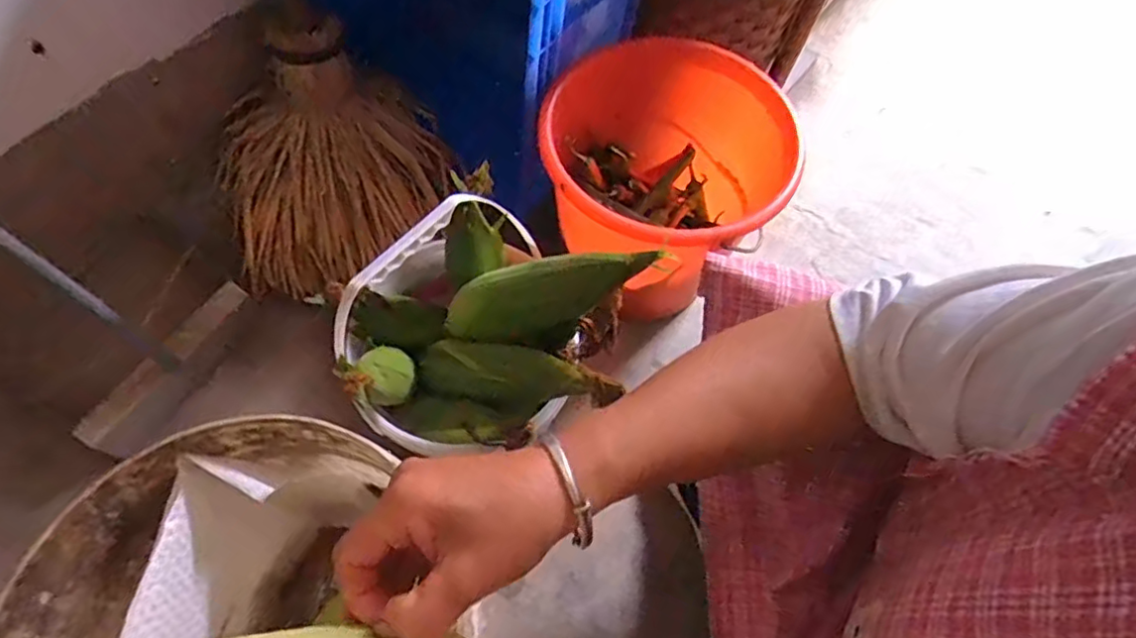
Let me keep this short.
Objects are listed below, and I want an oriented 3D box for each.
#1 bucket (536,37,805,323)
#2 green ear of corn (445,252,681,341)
[{"bbox_3d":[0.117,-0.160,0.822,0.278,0.254,0.292,1,65,-2],"label":"bucket"},{"bbox_3d":[-0.022,-0.025,0.597,0.245,0.059,0.045,-16,59,33],"label":"green ear of corn"}]

